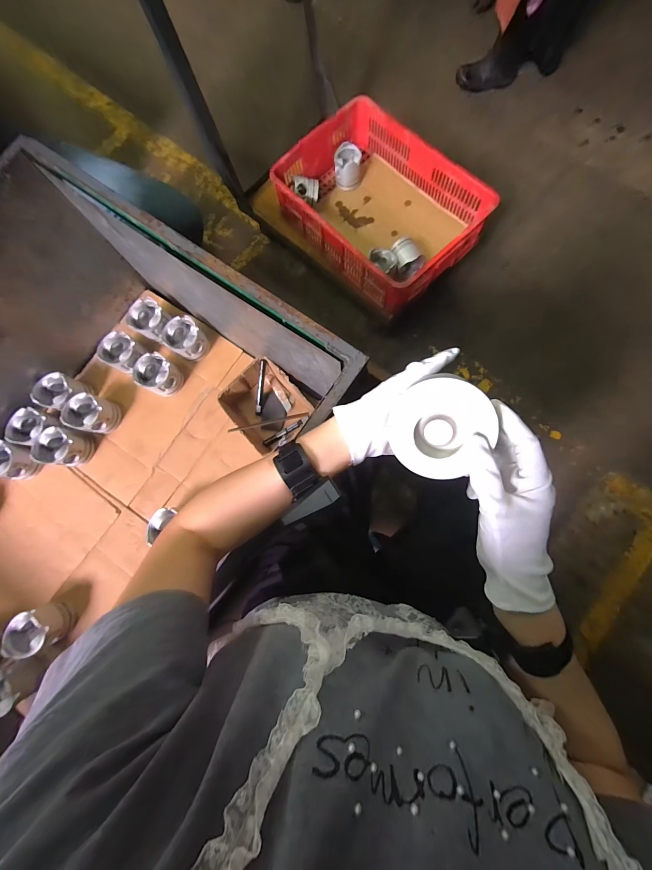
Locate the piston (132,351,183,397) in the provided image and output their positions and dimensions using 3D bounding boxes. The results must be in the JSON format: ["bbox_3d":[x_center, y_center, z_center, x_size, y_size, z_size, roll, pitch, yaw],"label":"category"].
[{"bbox_3d":[-0.443,-0.159,0.814,0.100,0.066,0.094,0,81,1],"label":"piston"}]

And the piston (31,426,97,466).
[{"bbox_3d":[-0.673,0.032,0.797,0.087,0.099,0.092,3,81,2],"label":"piston"}]

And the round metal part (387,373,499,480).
[{"bbox_3d":[0.101,-0.007,0.279,0.078,0.039,0.083,0,83,3],"label":"round metal part"}]

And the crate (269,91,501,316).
[{"bbox_3d":[0.164,-0.740,1.008,0.399,0.172,0.603,-43,82,-5],"label":"crate"}]

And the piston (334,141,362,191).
[{"bbox_3d":[0.076,-0.934,1.072,0.093,0.080,0.101,-1,81,1],"label":"piston"}]

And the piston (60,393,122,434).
[{"bbox_3d":[-0.618,-0.056,0.821,0.087,0.102,0.090,0,81,1],"label":"piston"}]

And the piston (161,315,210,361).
[{"bbox_3d":[-0.377,-0.258,0.842,0.101,0.087,0.095,0,81,1],"label":"piston"}]

